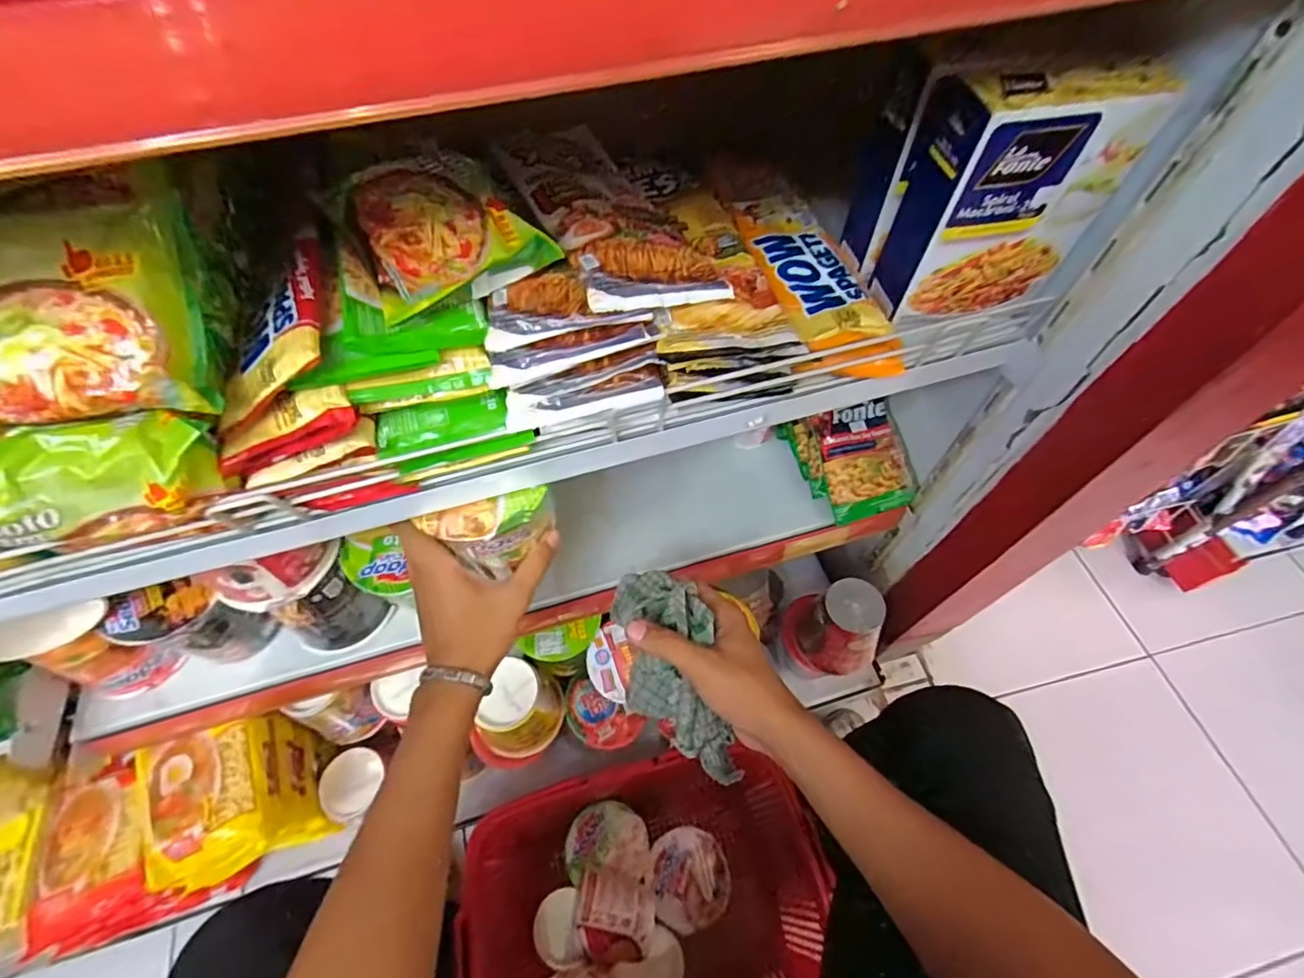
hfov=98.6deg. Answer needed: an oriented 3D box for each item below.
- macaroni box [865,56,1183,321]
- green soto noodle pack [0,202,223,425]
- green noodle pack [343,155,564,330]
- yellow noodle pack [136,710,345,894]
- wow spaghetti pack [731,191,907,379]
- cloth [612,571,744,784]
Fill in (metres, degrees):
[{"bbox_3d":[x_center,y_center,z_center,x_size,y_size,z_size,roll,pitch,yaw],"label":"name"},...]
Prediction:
[{"bbox_3d":[0.227,-0.192,0.370,0.114,0.149,0.060,-11,58,-8],"label":"macaroni box"},{"bbox_3d":[-0.292,-0.083,0.275,0.120,0.024,0.096,-5,100,-11],"label":"green soto noodle pack"},{"bbox_3d":[-0.125,-0.156,0.336,0.101,0.040,0.096,-27,62,-17],"label":"green noodle pack"},{"bbox_3d":[-0.436,0.330,0.590,0.115,0.135,0.129,-25,61,-15],"label":"yellow noodle pack"},{"bbox_3d":[0.126,-0.165,0.444,0.082,0.036,0.178,-10,58,-7],"label":"wow spaghetti pack"},{"bbox_3d":[0.015,0.148,0.458,0.069,0.110,0.168,-11,58,-7],"label":"cloth"}]

